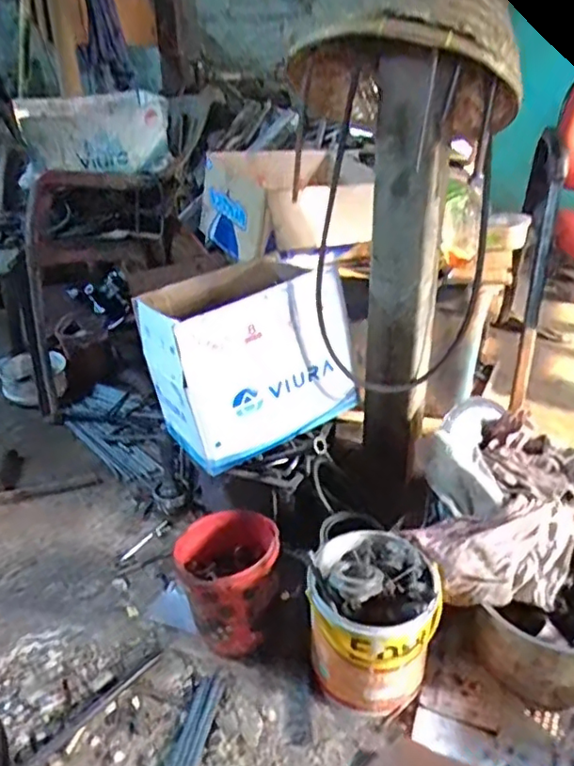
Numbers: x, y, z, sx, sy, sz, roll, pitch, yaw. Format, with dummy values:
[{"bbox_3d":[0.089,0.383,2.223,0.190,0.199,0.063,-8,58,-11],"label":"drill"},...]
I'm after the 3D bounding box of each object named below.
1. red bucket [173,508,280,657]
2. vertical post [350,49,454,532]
[{"bbox_3d":[-0.091,0.318,0.968,0.151,0.173,0.155,0,30,0],"label":"red bucket"},{"bbox_3d":[0.195,-0.107,1.069,0.128,0.814,0.078,5,30,9],"label":"vertical post"}]

